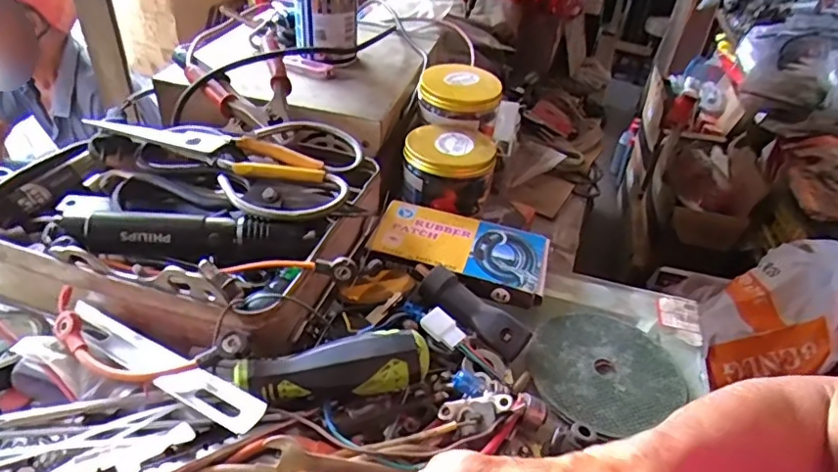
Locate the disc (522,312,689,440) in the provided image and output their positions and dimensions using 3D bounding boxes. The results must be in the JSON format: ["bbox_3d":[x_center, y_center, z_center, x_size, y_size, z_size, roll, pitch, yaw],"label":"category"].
[{"bbox_3d":[0.126,0.089,0.381,0.103,0.006,0.092,-19,45,-29],"label":"disc"}]

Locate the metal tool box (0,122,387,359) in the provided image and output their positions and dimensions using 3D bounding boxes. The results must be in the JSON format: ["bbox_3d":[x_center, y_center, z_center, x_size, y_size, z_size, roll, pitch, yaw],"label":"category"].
[{"bbox_3d":[-0.167,-0.026,0.411,0.266,0.071,0.214,15,39,10],"label":"metal tool box"}]

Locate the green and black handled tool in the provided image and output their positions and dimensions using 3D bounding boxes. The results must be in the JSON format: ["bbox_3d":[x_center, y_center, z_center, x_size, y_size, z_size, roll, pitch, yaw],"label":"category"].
[{"bbox_3d":[-0.048,0.075,0.317,0.104,0.030,0.027,-1,39,-10],"label":"green and black handled tool"}]

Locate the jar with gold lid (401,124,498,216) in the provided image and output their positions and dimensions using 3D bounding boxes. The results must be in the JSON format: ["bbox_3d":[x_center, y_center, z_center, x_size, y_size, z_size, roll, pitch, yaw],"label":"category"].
[{"bbox_3d":[0.027,-0.062,0.511,0.081,0.054,0.084,9,38,3],"label":"jar with gold lid"}]

